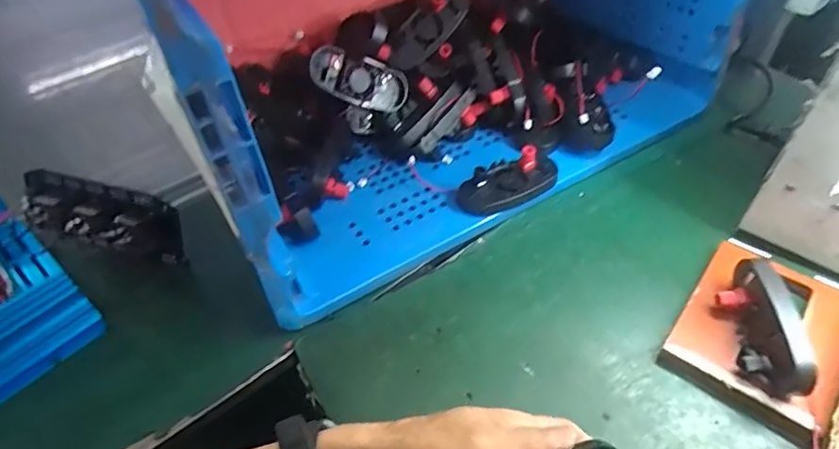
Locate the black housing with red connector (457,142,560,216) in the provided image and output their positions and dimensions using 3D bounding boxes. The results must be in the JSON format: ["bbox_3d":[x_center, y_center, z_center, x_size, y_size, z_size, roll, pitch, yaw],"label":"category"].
[{"bbox_3d":[0.095,-0.048,0.565,0.106,0.034,0.053,-28,51,-21],"label":"black housing with red connector"}]

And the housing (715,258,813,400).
[{"bbox_3d":[0.273,0.080,0.428,0.036,0.053,0.115,0,47,4],"label":"housing"}]

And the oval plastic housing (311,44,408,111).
[{"bbox_3d":[-0.070,-0.169,0.619,0.117,0.052,0.025,16,23,-23],"label":"oval plastic housing"}]

